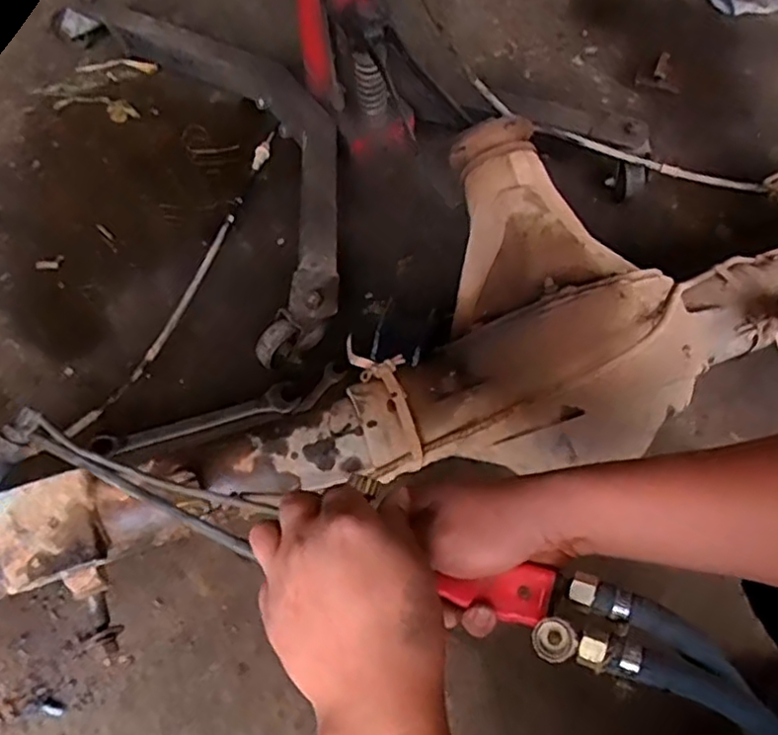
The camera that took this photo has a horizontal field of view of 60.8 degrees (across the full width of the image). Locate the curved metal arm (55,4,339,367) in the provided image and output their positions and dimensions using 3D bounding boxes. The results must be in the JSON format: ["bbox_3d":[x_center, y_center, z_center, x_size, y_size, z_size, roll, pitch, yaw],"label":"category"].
[{"bbox_3d":[-0.239,-0.351,1.019,0.293,0.072,0.773,-27,62,-15],"label":"curved metal arm"}]

